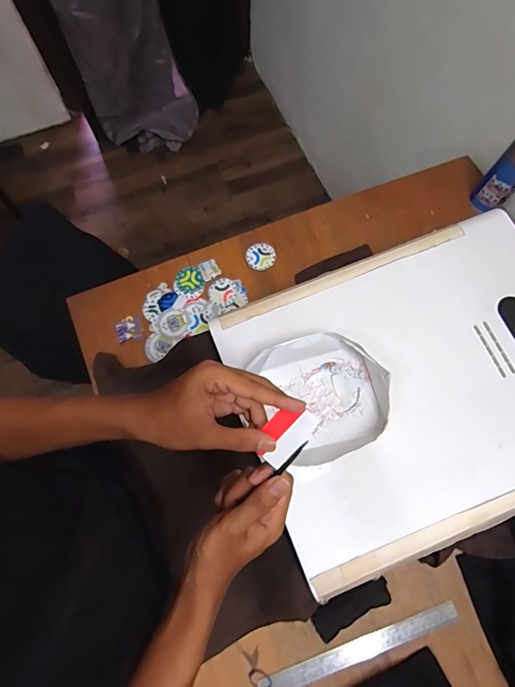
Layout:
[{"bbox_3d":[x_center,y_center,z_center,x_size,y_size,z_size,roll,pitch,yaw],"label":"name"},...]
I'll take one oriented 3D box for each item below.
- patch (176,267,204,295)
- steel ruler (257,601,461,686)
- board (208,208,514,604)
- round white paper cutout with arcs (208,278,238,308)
[{"bbox_3d":[-0.132,-0.123,0.785,0.051,0.007,0.056,0,75,-1],"label":"patch"},{"bbox_3d":[0.157,0.468,0.617,0.322,0.005,0.031,-18,72,-6],"label":"steel ruler"},{"bbox_3d":[0.237,0.052,0.567,0.496,0.028,0.392,-22,76,-7],"label":"board"},{"bbox_3d":[-0.066,-0.097,0.772,0.054,0.005,0.053,0,75,-1],"label":"round white paper cutout with arcs"}]

